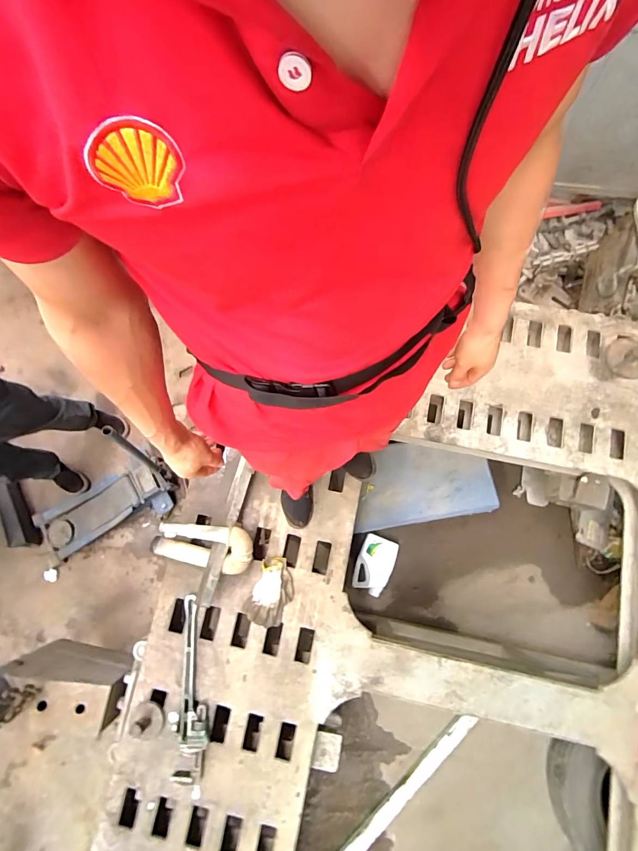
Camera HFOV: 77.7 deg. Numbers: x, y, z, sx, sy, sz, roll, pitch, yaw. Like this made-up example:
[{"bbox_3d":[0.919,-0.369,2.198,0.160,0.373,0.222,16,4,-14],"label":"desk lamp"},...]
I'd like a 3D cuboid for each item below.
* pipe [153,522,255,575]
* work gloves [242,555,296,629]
[{"bbox_3d":[-0.390,0.393,1.312,0.343,0.137,0.145,10,74,4],"label":"pipe"},{"bbox_3d":[-0.159,0.558,1.328,0.138,0.053,0.221,24,76,8],"label":"work gloves"}]

